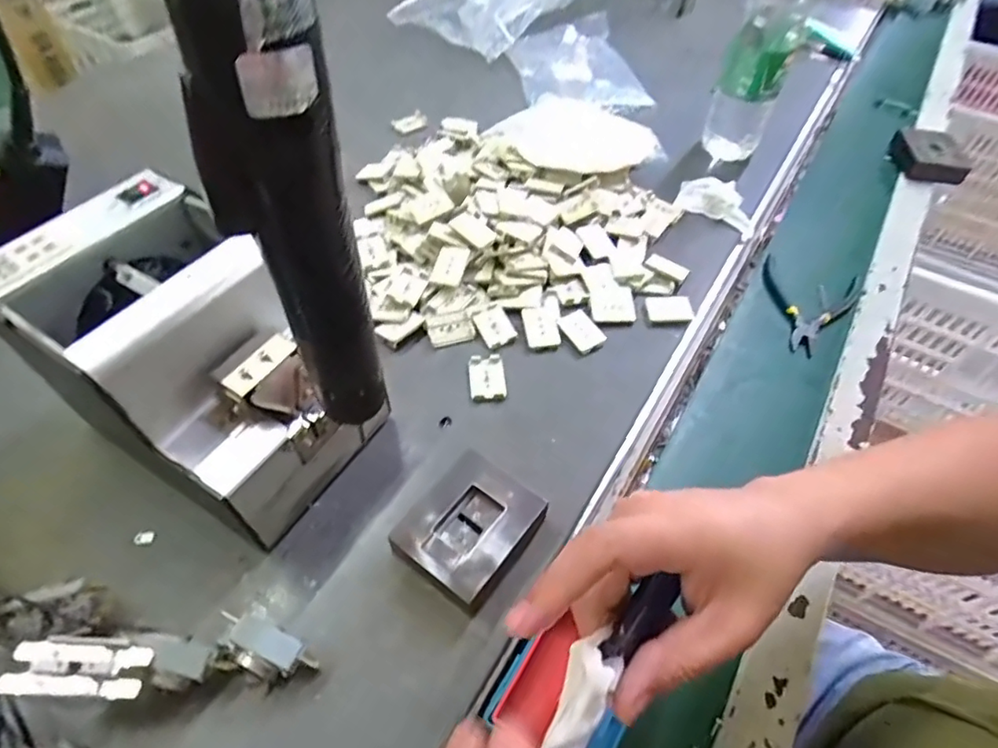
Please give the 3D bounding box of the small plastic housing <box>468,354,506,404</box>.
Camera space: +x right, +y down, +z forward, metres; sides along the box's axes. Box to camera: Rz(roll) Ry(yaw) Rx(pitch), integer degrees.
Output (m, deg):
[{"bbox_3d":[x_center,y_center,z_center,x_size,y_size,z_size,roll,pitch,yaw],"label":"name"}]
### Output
[{"bbox_3d":[-0.010,0.004,0.450,0.026,0.005,0.042,-4,53,-7],"label":"small plastic housing"}]

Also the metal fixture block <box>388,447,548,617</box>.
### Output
[{"bbox_3d":[-0.019,0.099,0.362,0.069,0.030,0.083,31,57,19],"label":"metal fixture block"}]

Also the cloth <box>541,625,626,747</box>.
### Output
[{"bbox_3d":[0.031,0.120,0.211,0.018,0.016,0.050,24,63,13],"label":"cloth"}]

